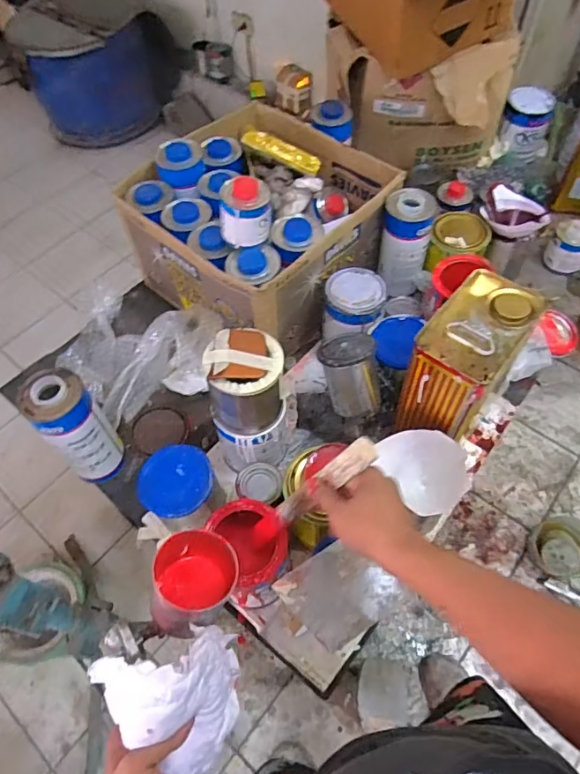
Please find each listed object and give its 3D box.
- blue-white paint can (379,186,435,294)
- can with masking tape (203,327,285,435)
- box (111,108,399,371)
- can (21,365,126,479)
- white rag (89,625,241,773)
[{"bbox_3d":[0.210,-0.259,0.910,0.086,0.178,0.077,13,59,11],"label":"blue-white paint can"},{"bbox_3d":[-0.058,-0.004,0.666,0.093,0.134,0.088,-1,57,2],"label":"can with masking tape"},{"bbox_3d":[-0.052,-0.327,0.913,0.394,0.253,0.399,38,66,23],"label":"box"},{"bbox_3d":[-0.308,0.060,0.731,0.078,0.195,0.087,-30,61,-15],"label":"can"},{"bbox_3d":[-0.098,0.285,0.439,0.103,0.147,0.110,-19,61,-10],"label":"white rag"}]

